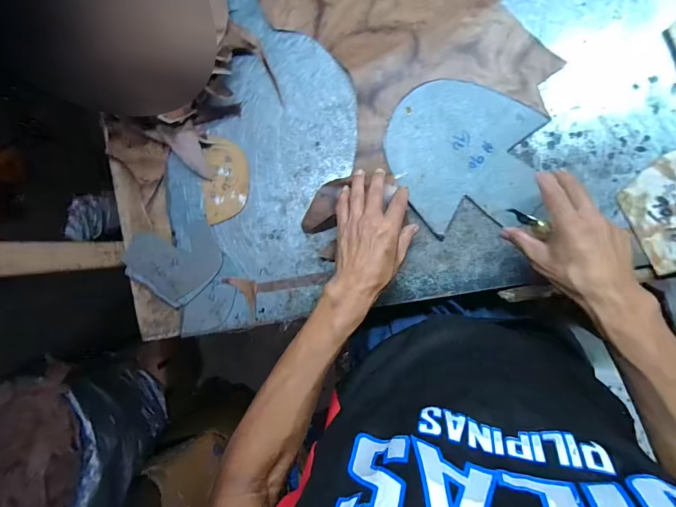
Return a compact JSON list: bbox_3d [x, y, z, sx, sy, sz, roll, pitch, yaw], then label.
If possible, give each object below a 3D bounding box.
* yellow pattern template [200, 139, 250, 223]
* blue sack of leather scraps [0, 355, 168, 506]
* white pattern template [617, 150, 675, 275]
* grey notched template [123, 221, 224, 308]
[{"bbox_3d":[-0.169,-0.109,0.514,0.068,0.004,0.123,-1,90,2],"label":"yellow pattern template"},{"bbox_3d":[-0.803,0.578,1.031,0.379,0.340,0.531,20,96,6],"label":"blue sack of leather scraps"},{"bbox_3d":[0.429,-0.055,0.423,0.117,0.005,0.135,-25,82,11],"label":"white pattern template"},{"bbox_3d":[-0.249,0.019,0.518,0.151,0.006,0.113,-11,89,4],"label":"grey notched template"}]

